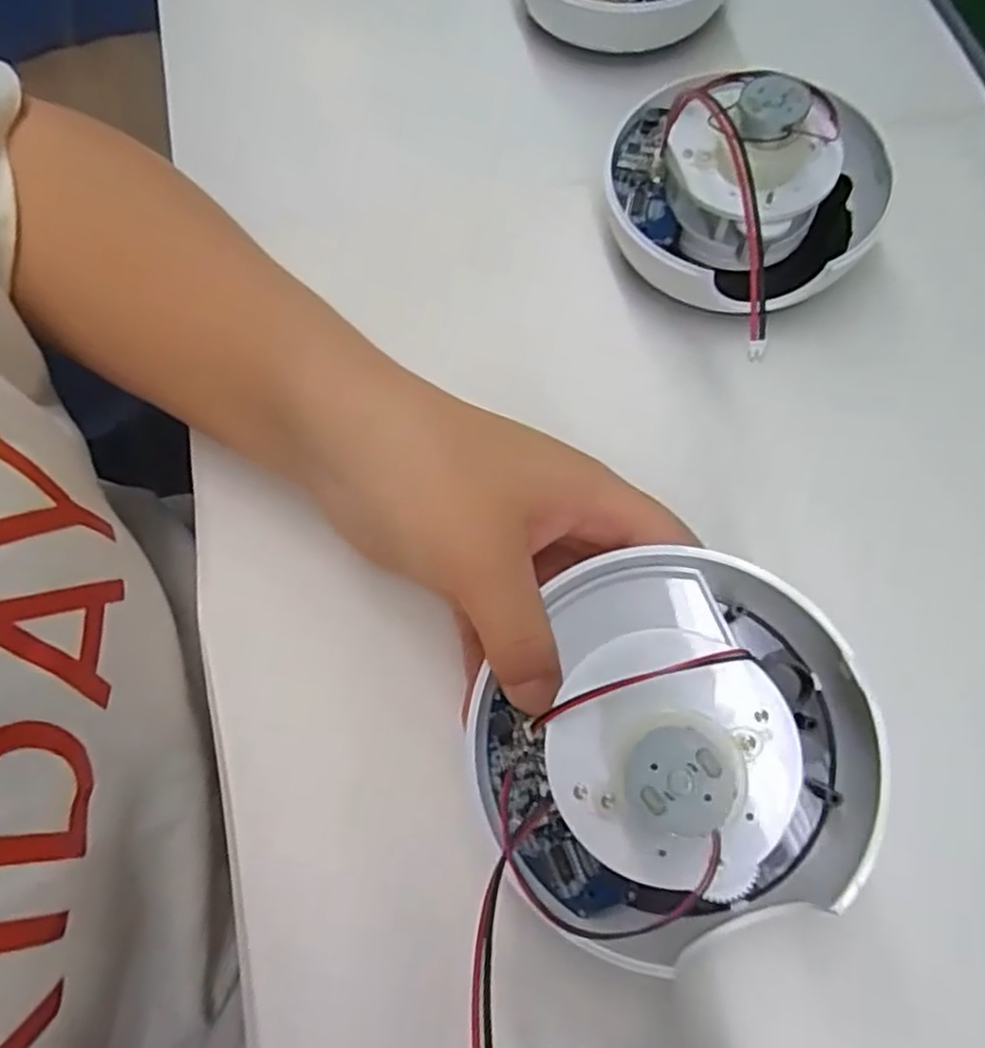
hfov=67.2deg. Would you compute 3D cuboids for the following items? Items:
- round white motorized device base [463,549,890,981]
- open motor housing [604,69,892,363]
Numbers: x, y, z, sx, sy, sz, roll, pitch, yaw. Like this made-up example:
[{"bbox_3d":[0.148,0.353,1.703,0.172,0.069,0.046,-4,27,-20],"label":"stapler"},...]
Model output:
[{"bbox_3d":[0.043,0.059,0.195,0.096,0.059,0.092,0,67,1],"label":"round white motorized device base"},{"bbox_3d":[0.098,-0.135,0.285,0.104,0.064,0.103,29,71,13],"label":"open motor housing"}]

